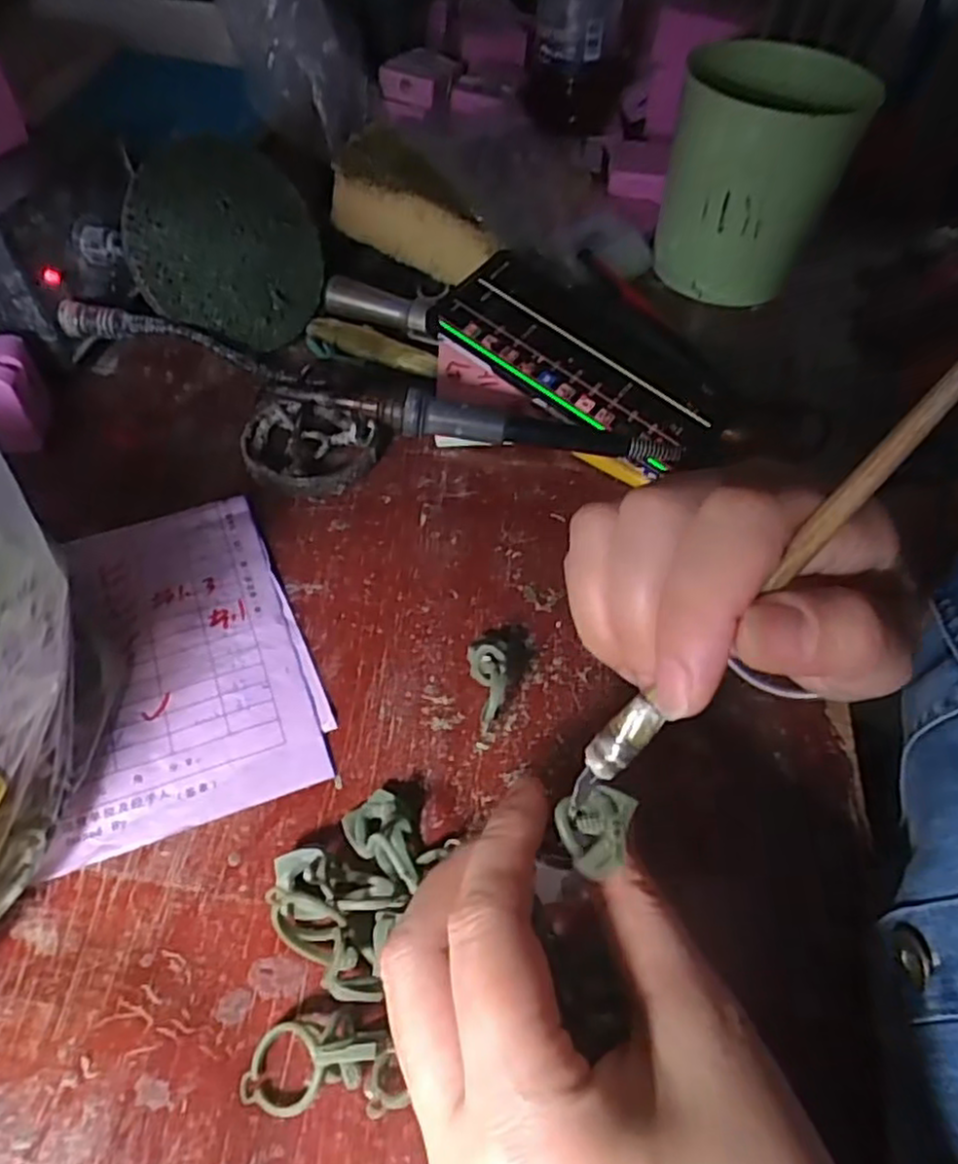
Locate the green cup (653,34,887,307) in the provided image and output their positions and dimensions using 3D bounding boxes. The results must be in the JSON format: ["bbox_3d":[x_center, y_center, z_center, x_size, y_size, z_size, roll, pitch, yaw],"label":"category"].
[{"bbox_3d":[0.180,-0.275,0.480,0.105,0.123,0.120,17,53,7],"label":"green cup"}]

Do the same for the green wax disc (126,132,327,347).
[{"bbox_3d":[-0.135,-0.185,0.393,0.108,0.099,0.006,7,6,-44],"label":"green wax disc"}]

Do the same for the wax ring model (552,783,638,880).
[{"bbox_3d":[0.031,0.063,0.184,0.016,0.017,0.020,-15,56,-16],"label":"wax ring model"}]

